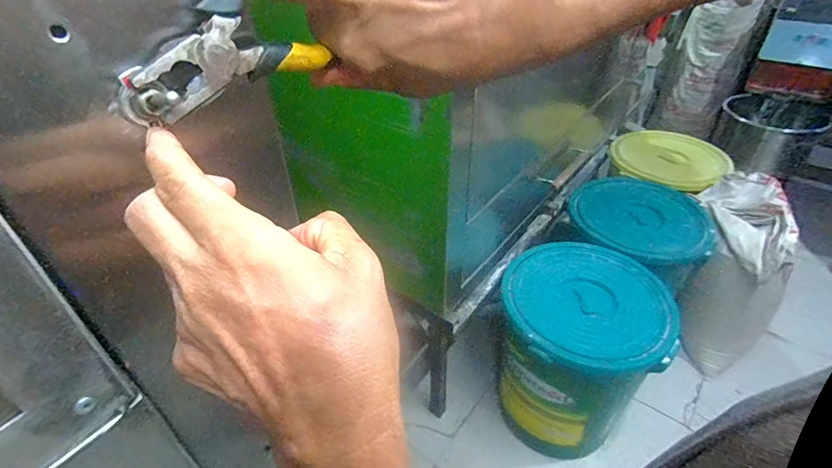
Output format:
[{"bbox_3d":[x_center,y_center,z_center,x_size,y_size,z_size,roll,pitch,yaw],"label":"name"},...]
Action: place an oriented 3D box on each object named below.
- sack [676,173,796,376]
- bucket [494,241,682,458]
[{"bbox_3d":[1.093,0.149,1.554,0.292,0.618,0.359,14,41,19],"label":"sack"},{"bbox_3d":[0.466,0.353,1.312,0.404,0.537,0.396,-1,39,1],"label":"bucket"}]

